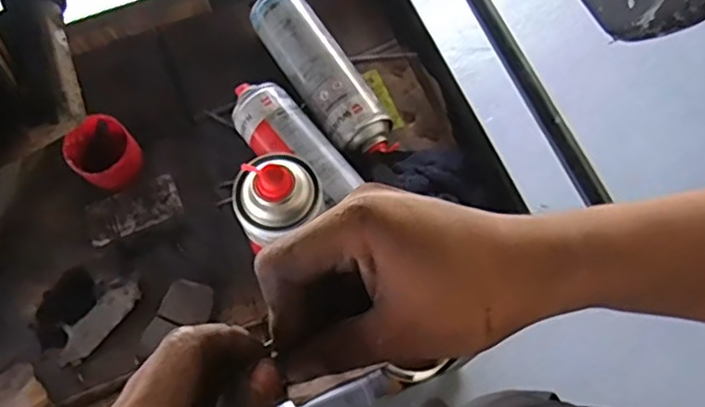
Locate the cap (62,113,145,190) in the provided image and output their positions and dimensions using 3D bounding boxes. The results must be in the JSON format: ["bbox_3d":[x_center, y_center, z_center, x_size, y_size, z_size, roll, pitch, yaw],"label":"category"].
[{"bbox_3d":[-0.259,-0.051,0.662,0.075,0.042,0.064,32,74,12],"label":"cap"}]

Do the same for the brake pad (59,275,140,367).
[{"bbox_3d":[-0.253,0.115,0.623,0.036,0.007,0.097,36,75,13],"label":"brake pad"}]

